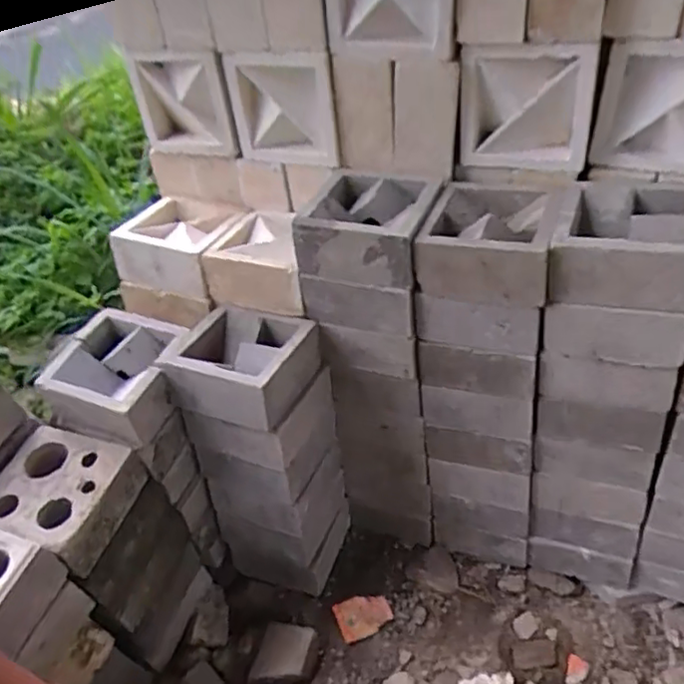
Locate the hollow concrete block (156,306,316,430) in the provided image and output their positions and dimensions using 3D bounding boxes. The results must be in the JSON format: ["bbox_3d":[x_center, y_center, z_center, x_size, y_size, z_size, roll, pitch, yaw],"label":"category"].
[{"bbox_3d":[-0.174,0.038,1.124,0.215,0.102,0.182,9,44,18],"label":"hollow concrete block"}]

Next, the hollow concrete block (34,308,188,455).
[{"bbox_3d":[-0.392,0.062,1.155,0.225,0.122,0.195,11,45,20],"label":"hollow concrete block"}]

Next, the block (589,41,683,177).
[{"bbox_3d":[0.525,-0.387,1.045,0.206,0.195,0.141,9,44,18],"label":"block"}]

